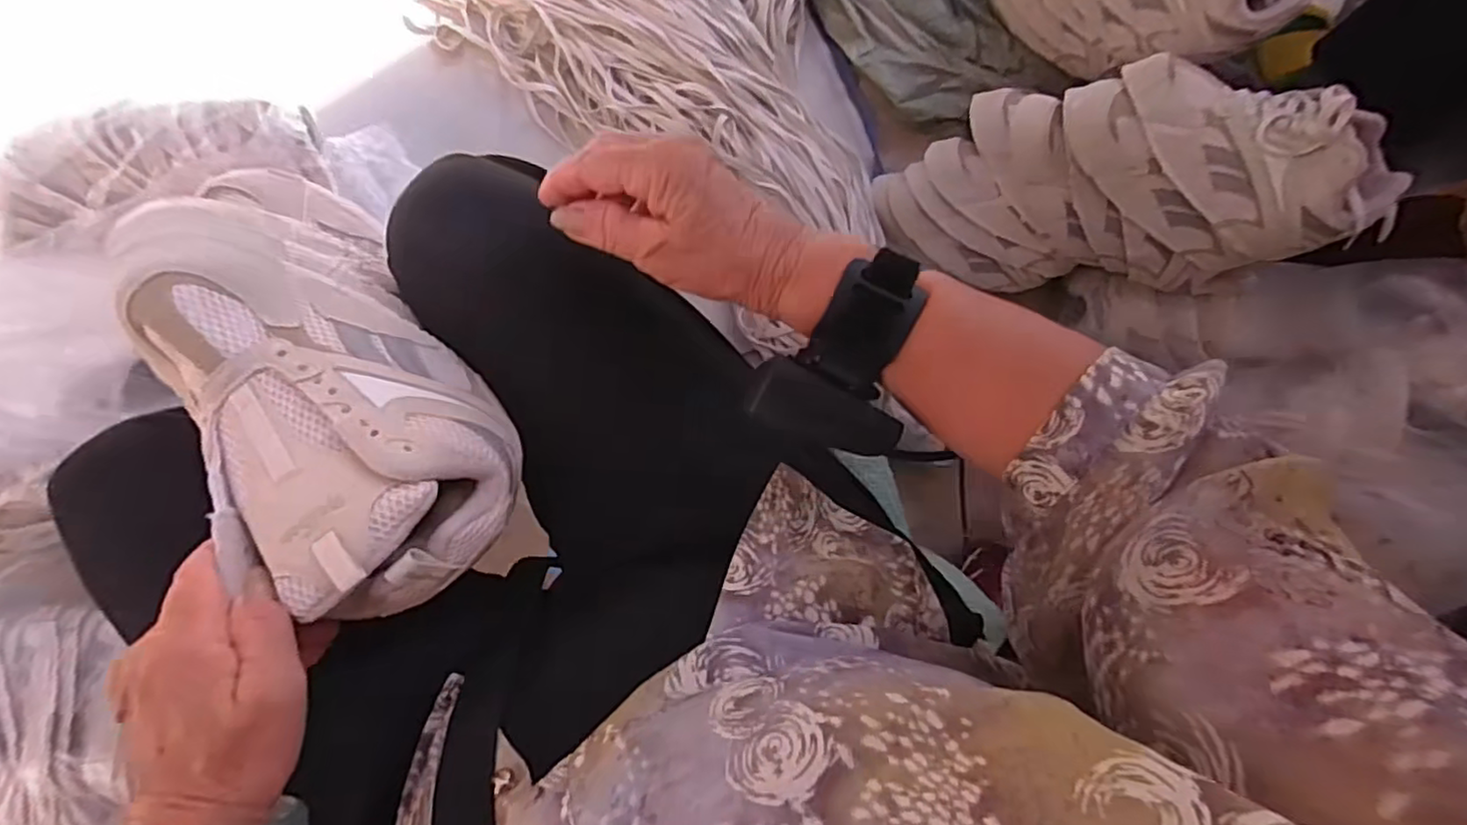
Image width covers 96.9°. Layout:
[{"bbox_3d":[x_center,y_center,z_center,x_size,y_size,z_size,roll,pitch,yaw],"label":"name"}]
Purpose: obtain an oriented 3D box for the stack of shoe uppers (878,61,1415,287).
[{"bbox_3d":[0.357,-0.226,0.647,0.166,0.437,0.170,11,88,-49],"label":"stack of shoe uppers"}]

